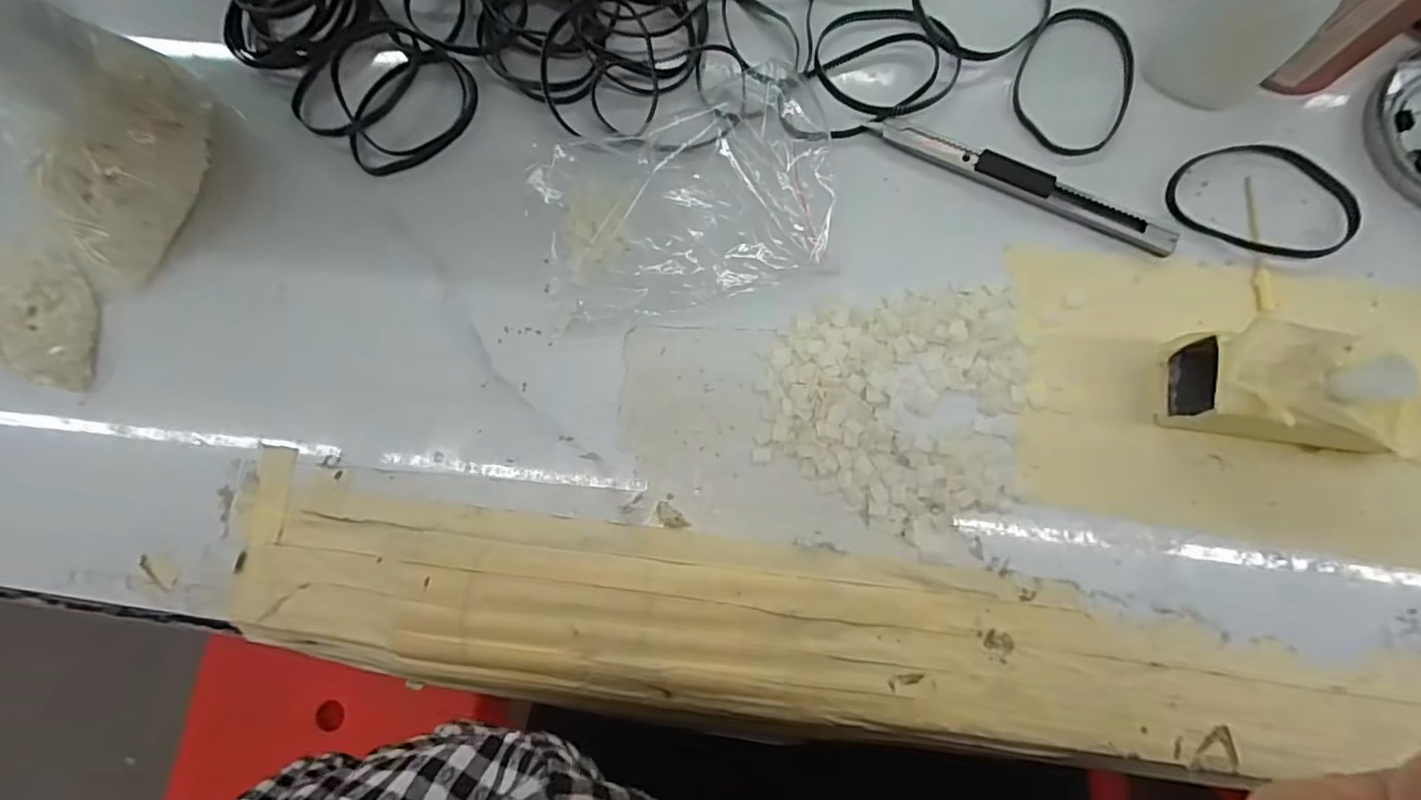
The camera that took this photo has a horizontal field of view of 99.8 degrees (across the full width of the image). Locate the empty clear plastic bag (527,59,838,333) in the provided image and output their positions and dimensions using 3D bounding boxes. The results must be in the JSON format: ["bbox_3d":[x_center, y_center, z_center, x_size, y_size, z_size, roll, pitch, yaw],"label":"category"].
[{"bbox_3d":[-0.012,-0.093,0.259,0.129,0.017,0.105,-12,81,3],"label":"empty clear plastic bag"}]

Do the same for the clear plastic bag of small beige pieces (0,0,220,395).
[{"bbox_3d":[-0.292,-0.095,0.244,0.087,0.093,0.154,29,84,9],"label":"clear plastic bag of small beige pieces"}]

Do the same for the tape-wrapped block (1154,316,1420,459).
[{"bbox_3d":[0.215,-0.003,0.214,0.081,0.043,0.044,8,82,6],"label":"tape-wrapped block"}]

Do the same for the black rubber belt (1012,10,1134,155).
[{"bbox_3d":[0.159,-0.138,0.261,0.049,0.005,0.069,20,84,7],"label":"black rubber belt"}]

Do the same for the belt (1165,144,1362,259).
[{"bbox_3d":[0.227,-0.084,0.246,0.071,0.004,0.049,12,83,6],"label":"belt"}]

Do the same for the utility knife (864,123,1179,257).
[{"bbox_3d":[0.131,-0.092,0.254,0.130,0.007,0.014,24,85,8],"label":"utility knife"}]

